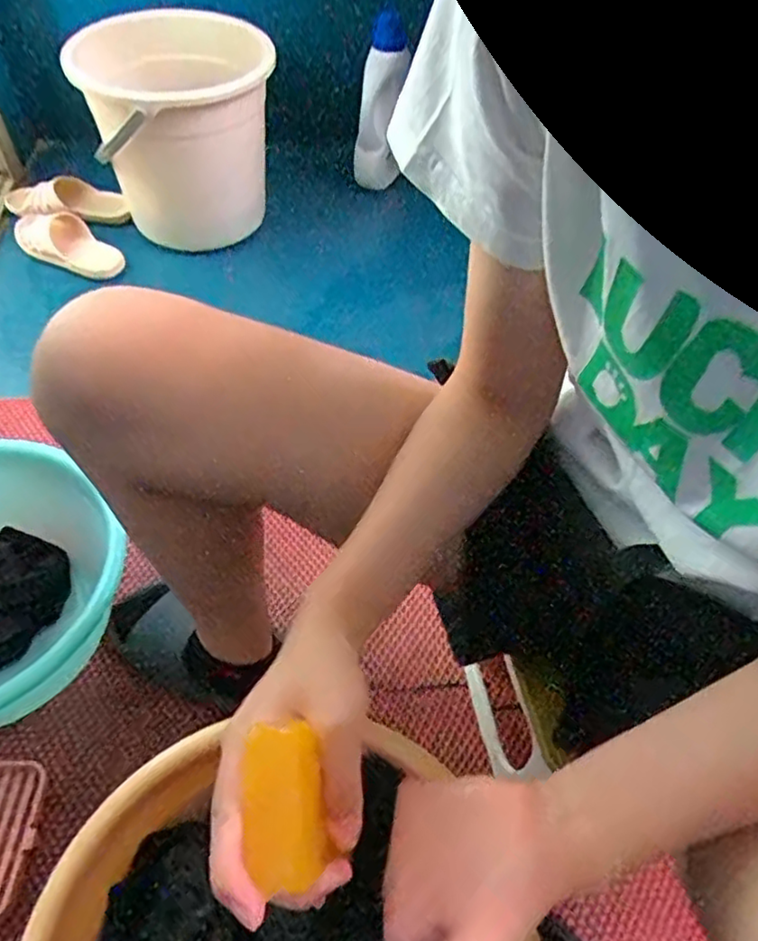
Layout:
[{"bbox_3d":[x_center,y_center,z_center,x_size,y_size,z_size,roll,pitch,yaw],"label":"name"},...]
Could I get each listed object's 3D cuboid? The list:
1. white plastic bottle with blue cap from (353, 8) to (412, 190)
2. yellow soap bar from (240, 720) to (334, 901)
[{"bbox_3d":[0.008,-0.688,1.237,0.063,0.285,0.074,15,29,10],"label":"white plastic bottle with blue cap"},{"bbox_3d":[-0.038,0.133,0.262,0.029,0.021,0.056,-8,52,-8],"label":"yellow soap bar"}]

